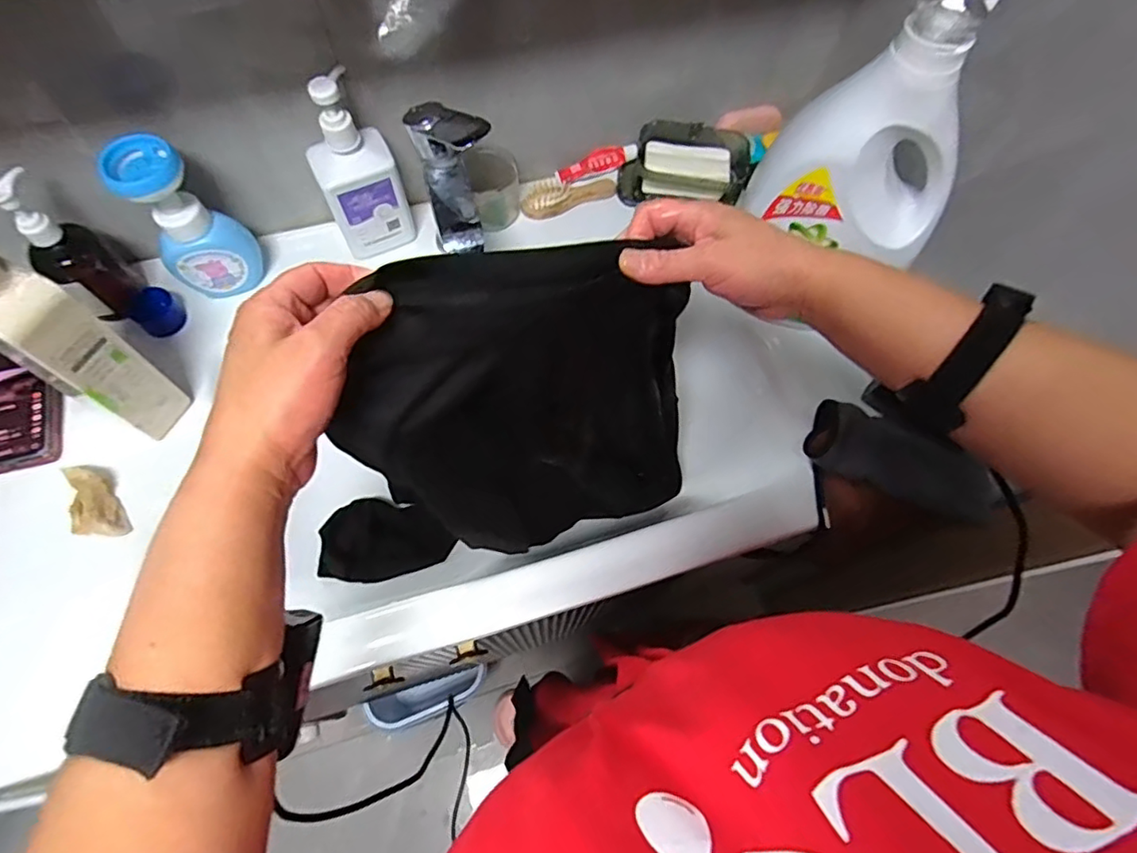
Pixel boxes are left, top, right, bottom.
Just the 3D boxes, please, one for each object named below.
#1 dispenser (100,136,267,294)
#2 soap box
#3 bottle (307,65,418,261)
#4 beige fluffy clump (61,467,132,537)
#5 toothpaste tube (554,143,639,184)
[{"bbox_3d":[-0.379,-0.203,0.580,0.081,0.158,0.059,-38,73,-17],"label":"dispenser"},{"bbox_3d":[0.143,-0.317,0.716,0.155,0.057,0.093,13,66,4],"label":"soap box"},{"bbox_3d":[-0.220,-0.262,0.600,0.084,0.191,0.047,-29,70,-14],"label":"bottle"},{"bbox_3d":[-0.445,0.072,0.541,0.040,0.030,0.072,-29,70,-14],"label":"beige fluffy clump"},{"bbox_3d":[0.036,-0.331,0.733,0.103,0.027,0.034,-14,66,12],"label":"toothpaste tube"}]

